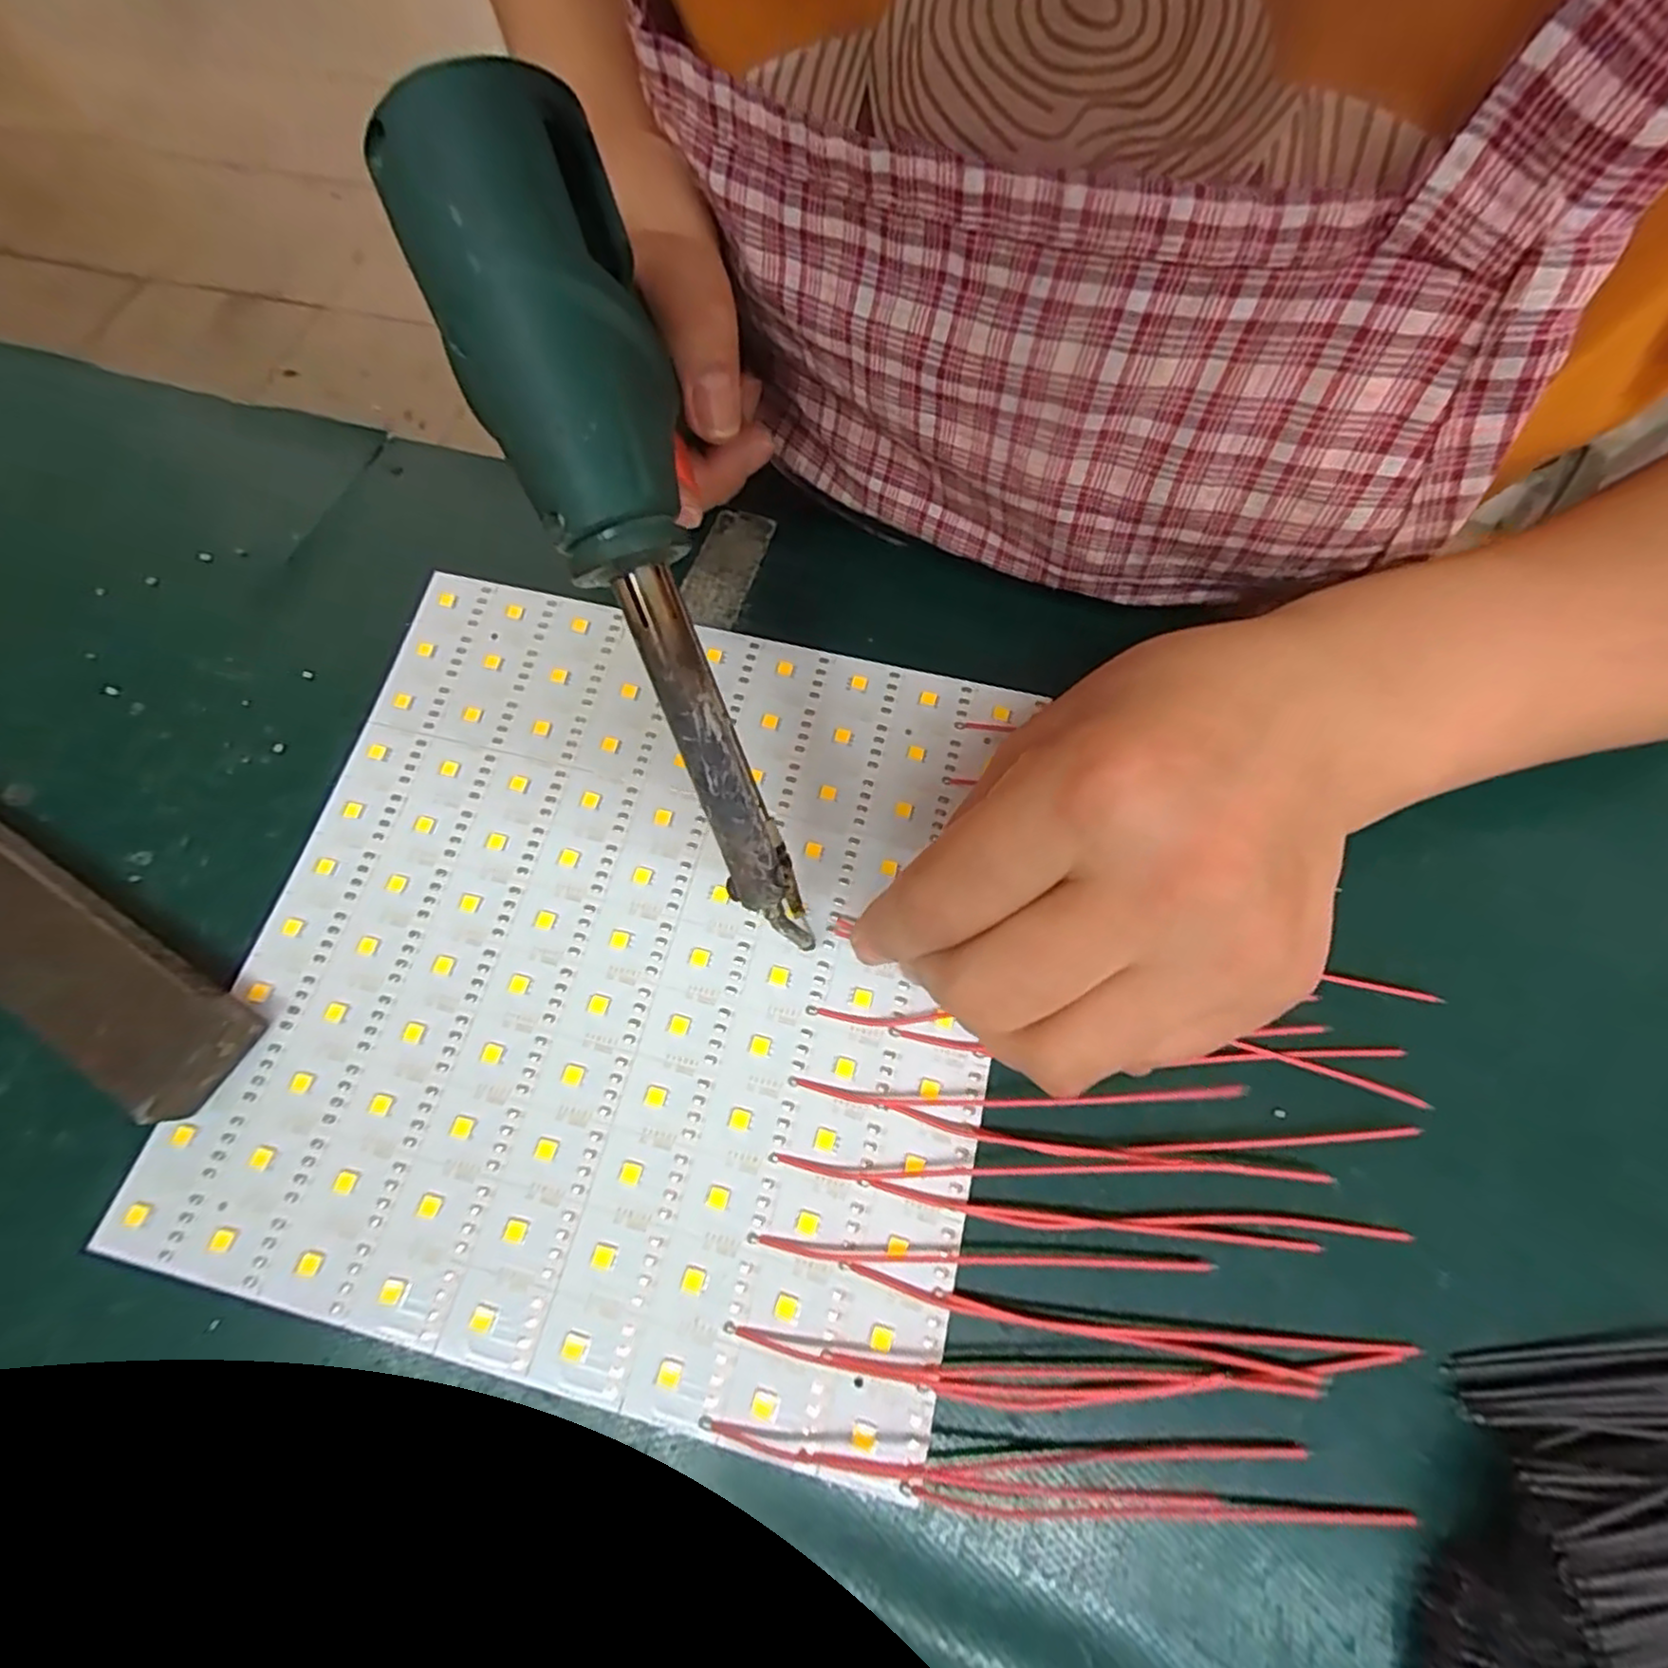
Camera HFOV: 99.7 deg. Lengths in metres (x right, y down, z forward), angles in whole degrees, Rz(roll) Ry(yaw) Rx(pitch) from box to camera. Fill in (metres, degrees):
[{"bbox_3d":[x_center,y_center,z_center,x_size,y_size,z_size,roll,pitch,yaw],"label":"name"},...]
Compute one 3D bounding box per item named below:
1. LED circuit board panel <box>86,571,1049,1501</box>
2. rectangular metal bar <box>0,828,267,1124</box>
[{"bbox_3d":[-0.060,0.031,0.203,0.206,0.005,0.208,13,71,5],"label":"LED circuit board panel"},{"bbox_3d":[-0.249,0.013,0.203,0.200,0.018,0.030,30,73,11],"label":"rectangular metal bar"}]

